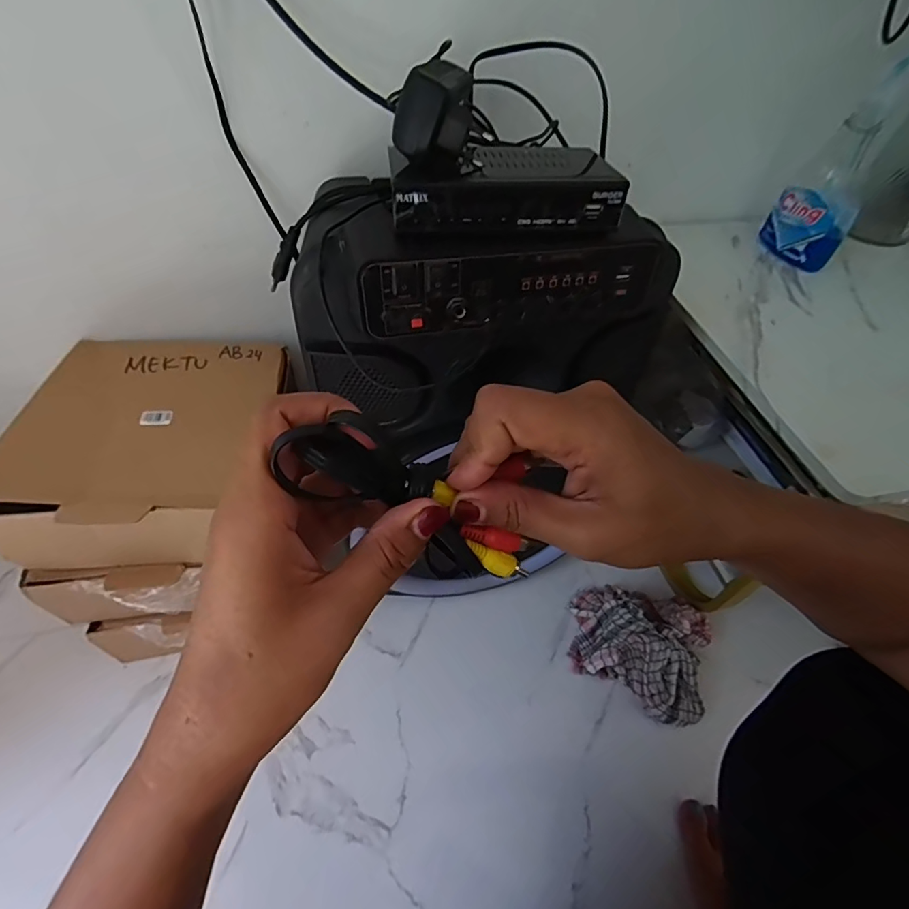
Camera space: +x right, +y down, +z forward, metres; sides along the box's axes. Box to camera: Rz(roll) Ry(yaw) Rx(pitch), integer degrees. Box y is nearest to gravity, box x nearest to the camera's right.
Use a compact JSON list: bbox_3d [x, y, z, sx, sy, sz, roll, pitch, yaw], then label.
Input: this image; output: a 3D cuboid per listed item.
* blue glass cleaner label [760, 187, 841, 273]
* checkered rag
[{"bbox_3d":[0.424,-0.275,0.586,0.039,0.071,0.089,-6,50,-9],"label":"blue glass cleaner label"},{"bbox_3d":[0.251,0.268,0.649,0.177,0.083,0.142,7,50,2],"label":"checkered rag"}]

